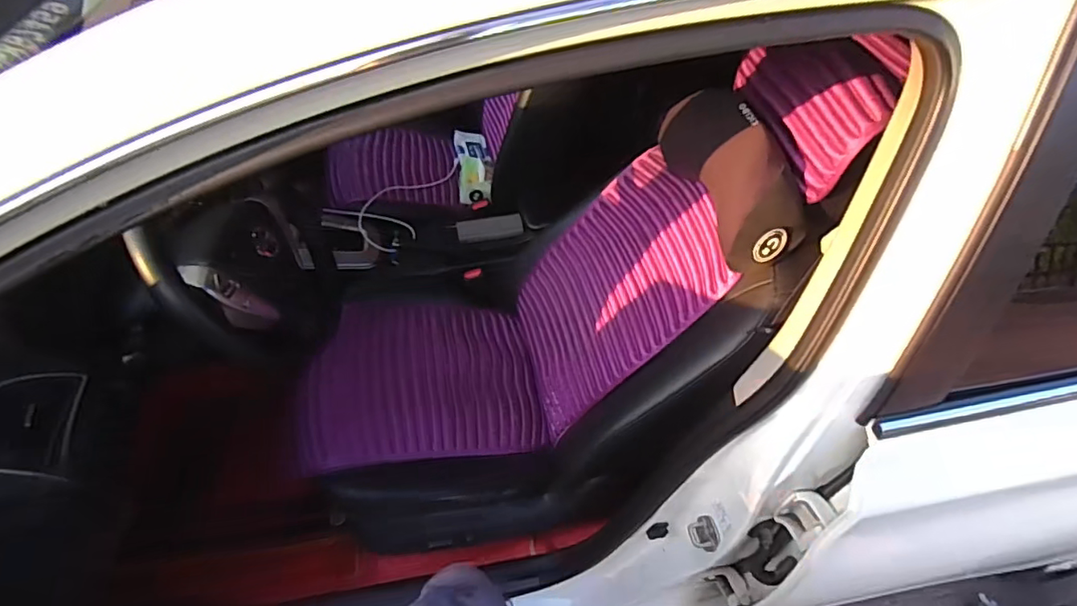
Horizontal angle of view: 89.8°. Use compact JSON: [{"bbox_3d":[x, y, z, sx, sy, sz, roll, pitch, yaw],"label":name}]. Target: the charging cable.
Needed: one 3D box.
[{"bbox_3d":[-0.350,-0.288,1.418,0.146,0.066,0.463,13,48,5],"label":"charging cable"}]

